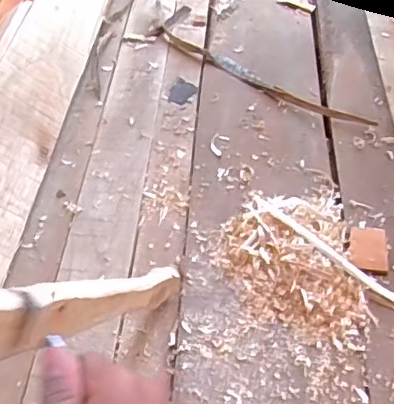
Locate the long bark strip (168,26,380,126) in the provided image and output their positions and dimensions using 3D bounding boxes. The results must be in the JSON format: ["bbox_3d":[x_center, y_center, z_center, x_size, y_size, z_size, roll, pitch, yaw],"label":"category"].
[{"bbox_3d":[0.092,-0.205,0.927,0.417,0.007,0.040,31,56,26],"label":"long bark strip"}]

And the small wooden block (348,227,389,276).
[{"bbox_3d":[0.207,0.056,0.678,0.046,0.008,0.067,9,49,9],"label":"small wooden block"}]

